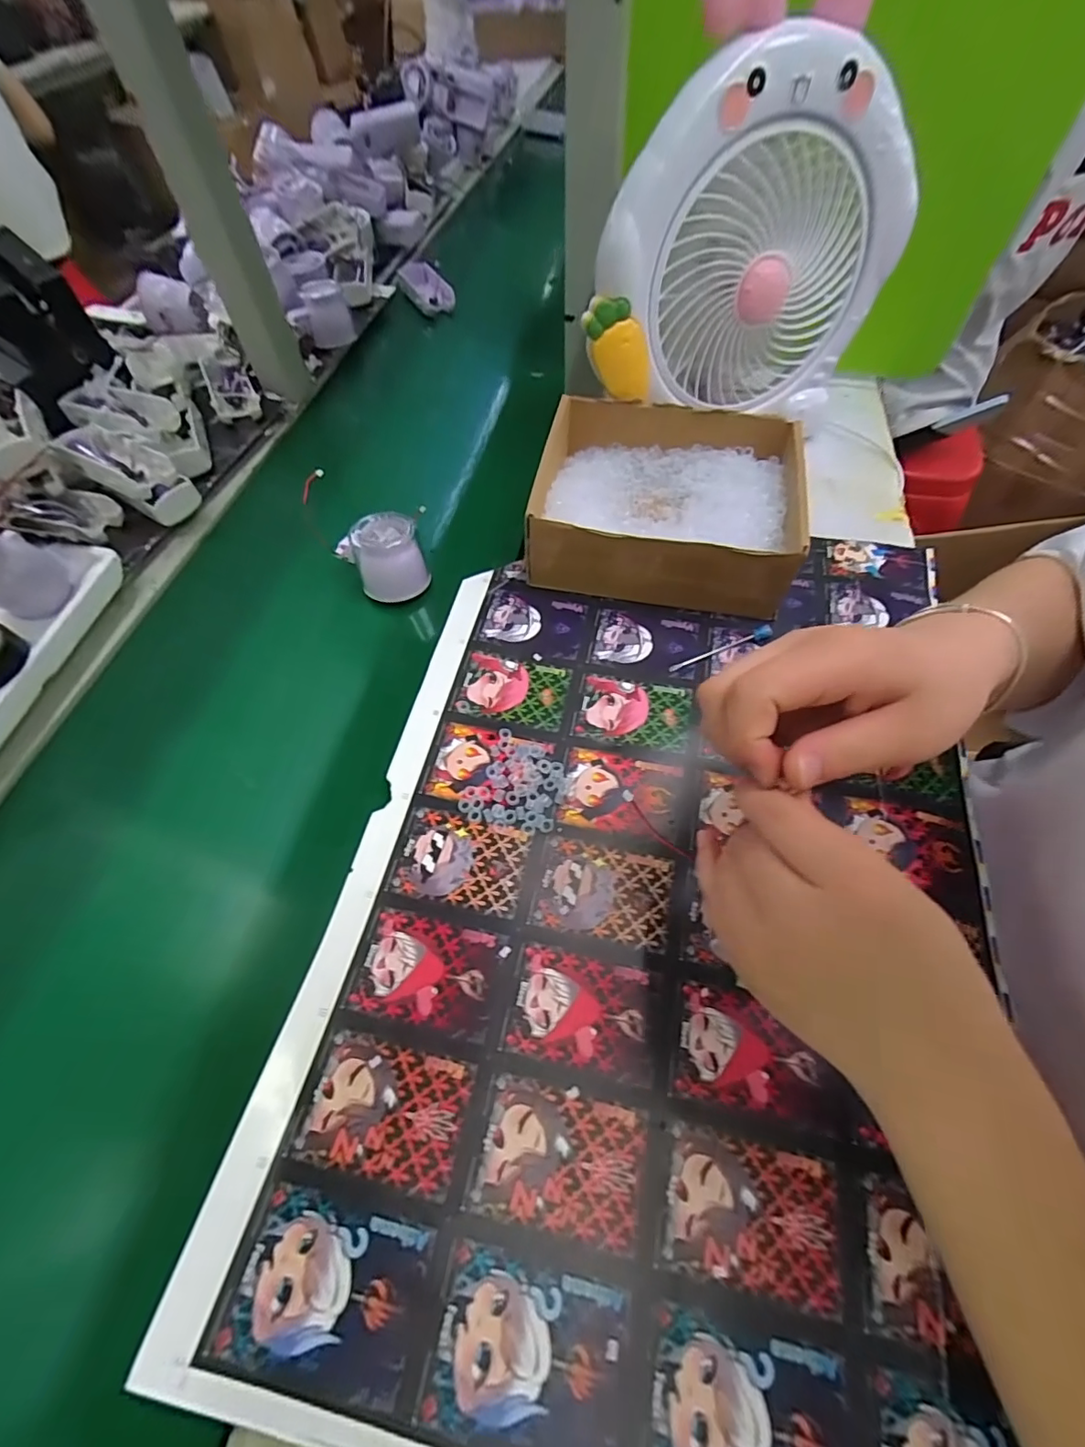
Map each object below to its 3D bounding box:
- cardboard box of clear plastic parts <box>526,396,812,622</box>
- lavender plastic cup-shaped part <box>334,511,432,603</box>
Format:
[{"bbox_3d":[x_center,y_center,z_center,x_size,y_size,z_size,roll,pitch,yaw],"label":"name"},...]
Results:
[{"bbox_3d":[0.102,-0.194,0.469,0.219,0.069,0.179,10,59,7],"label":"cardboard box of clear plastic parts"},{"bbox_3d":[-0.136,-0.144,0.464,0.061,0.050,0.057,0,59,0],"label":"lavender plastic cup-shaped part"}]

